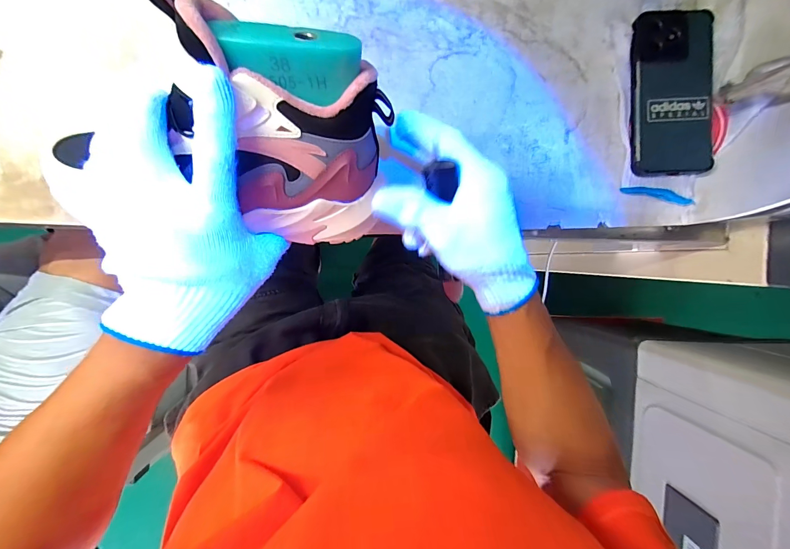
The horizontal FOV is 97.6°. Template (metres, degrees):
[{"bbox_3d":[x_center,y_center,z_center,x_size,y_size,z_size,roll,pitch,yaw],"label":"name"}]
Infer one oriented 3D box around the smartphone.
[{"bbox_3d":[0.288,-0.187,0.357,0.080,0.010,0.162,-2,93,0],"label":"smartphone"}]

